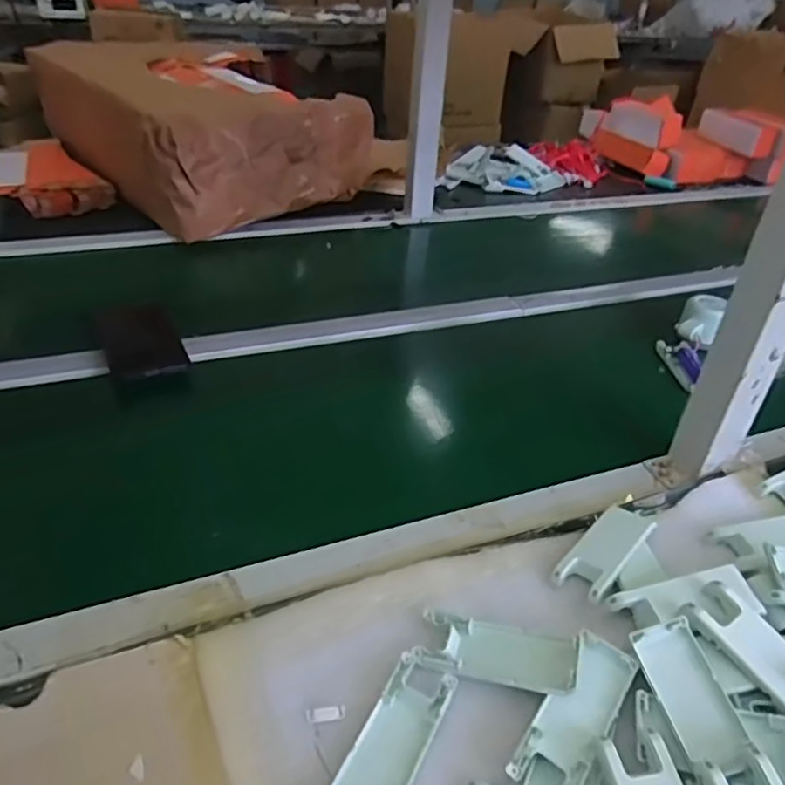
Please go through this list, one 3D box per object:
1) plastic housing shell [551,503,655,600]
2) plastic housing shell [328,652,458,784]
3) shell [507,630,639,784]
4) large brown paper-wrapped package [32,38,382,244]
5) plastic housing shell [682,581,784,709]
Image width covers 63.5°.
[{"bbox_3d":[0.166,0.124,0.493,0.039,0.016,0.098,30,42,31],"label":"plastic housing shell"},{"bbox_3d":[-0.001,0.205,0.371,0.039,0.012,0.103,19,37,20],"label":"plastic housing shell"},{"bbox_3d":[0.112,0.194,0.377,0.043,0.017,0.106,29,48,26],"label":"shell"},{"bbox_3d":[-0.316,-0.445,1.111,0.380,0.203,0.450,-24,44,-35],"label":"large brown paper-wrapped package"},{"bbox_3d":[0.242,0.169,0.410,0.042,0.014,0.100,-18,49,-31],"label":"plastic housing shell"}]

